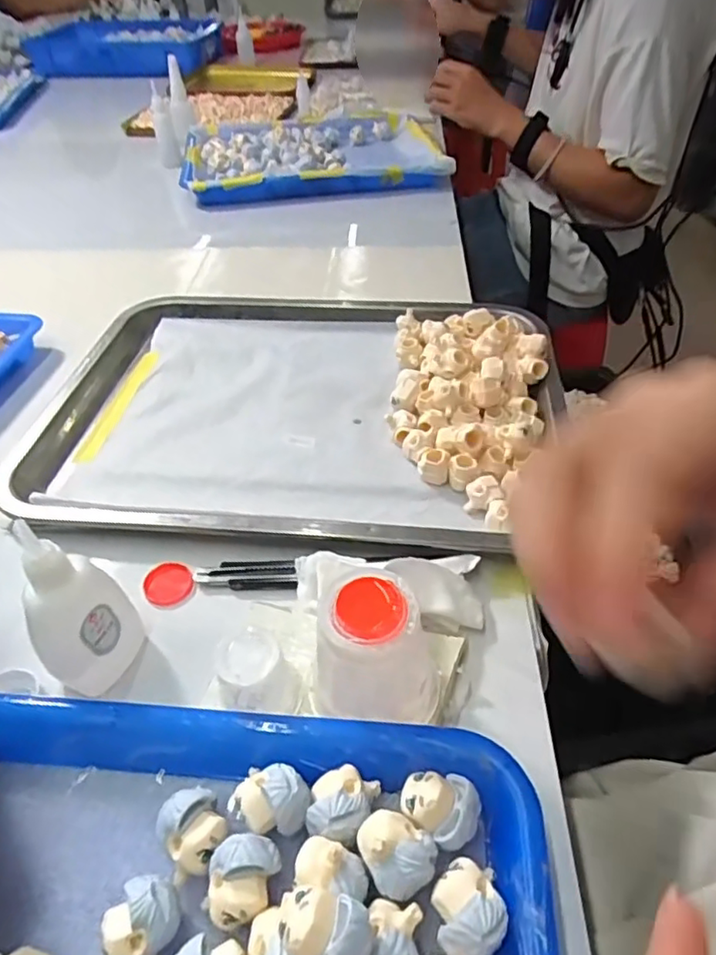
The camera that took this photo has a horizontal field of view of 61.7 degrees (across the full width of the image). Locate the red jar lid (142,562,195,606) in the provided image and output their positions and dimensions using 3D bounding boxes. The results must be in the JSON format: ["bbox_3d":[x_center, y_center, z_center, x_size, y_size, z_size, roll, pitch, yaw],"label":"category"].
[{"bbox_3d":[-0.103,0.057,0.324,0.025,0.004,0.028,-27,50,-23],"label":"red jar lid"}]

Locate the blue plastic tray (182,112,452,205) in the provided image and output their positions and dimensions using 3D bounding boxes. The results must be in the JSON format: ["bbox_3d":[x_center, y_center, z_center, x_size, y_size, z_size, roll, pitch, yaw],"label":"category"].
[{"bbox_3d":[-0.064,-0.435,0.798,0.320,0.033,0.246,-8,45,-6],"label":"blue plastic tray"}]

